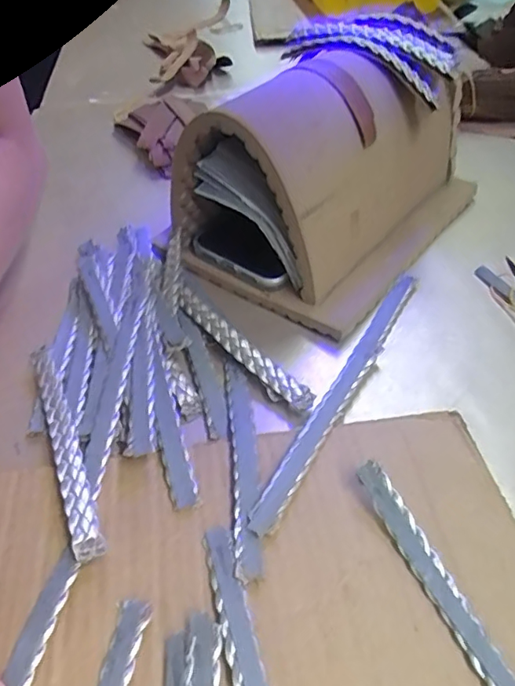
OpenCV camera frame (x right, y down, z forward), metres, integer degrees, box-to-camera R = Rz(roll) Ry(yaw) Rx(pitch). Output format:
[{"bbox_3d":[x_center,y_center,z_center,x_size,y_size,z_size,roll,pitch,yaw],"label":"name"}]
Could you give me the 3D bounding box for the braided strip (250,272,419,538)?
[{"bbox_3d":[0.050,0.021,0.297,0.013,0.008,0.201,22,51,21],"label":"braided strip"}]

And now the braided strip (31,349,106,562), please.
[{"bbox_3d":[-0.097,0.048,0.267,0.013,0.005,0.132,-17,46,-18],"label":"braided strip"}]

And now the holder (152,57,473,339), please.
[{"bbox_3d":[0.058,-0.122,0.362,0.132,0.111,0.206,33,55,28],"label":"holder"}]

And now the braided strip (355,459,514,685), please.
[{"bbox_3d":[0.080,0.105,0.209,0.012,0.017,0.131,-20,49,-17],"label":"braided strip"}]

